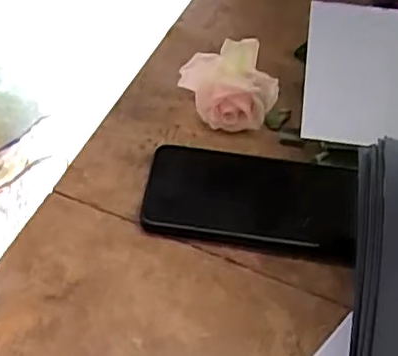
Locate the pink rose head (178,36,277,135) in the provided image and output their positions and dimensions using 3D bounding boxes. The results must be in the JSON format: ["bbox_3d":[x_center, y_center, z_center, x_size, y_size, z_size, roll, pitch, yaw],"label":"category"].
[{"bbox_3d":[0.023,-0.072,0.503,0.073,0.048,0.055,36,57,24],"label":"pink rose head"}]

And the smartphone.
[{"bbox_3d":[0.038,0.016,0.448,0.143,0.012,0.076,9,50,4],"label":"smartphone"}]

